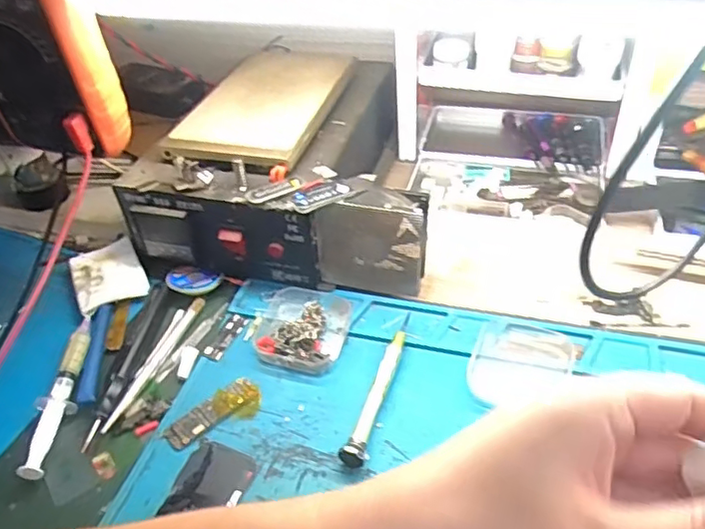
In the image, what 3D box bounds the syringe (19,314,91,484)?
[{"bbox_3d":[-0.203,0.086,0.405,0.020,0.011,0.127,-6,42,0],"label":"syringe"}]

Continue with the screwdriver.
[{"bbox_3d":[0.021,0.080,0.391,0.013,0.012,0.126,12,45,19],"label":"screwdriver"}]

